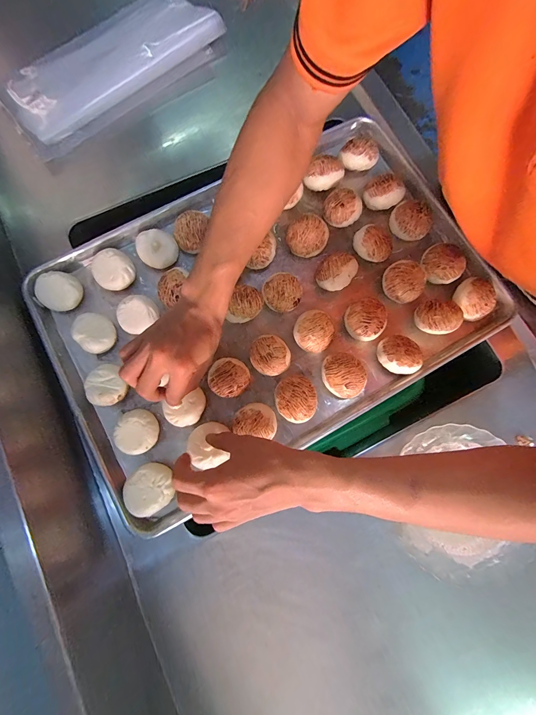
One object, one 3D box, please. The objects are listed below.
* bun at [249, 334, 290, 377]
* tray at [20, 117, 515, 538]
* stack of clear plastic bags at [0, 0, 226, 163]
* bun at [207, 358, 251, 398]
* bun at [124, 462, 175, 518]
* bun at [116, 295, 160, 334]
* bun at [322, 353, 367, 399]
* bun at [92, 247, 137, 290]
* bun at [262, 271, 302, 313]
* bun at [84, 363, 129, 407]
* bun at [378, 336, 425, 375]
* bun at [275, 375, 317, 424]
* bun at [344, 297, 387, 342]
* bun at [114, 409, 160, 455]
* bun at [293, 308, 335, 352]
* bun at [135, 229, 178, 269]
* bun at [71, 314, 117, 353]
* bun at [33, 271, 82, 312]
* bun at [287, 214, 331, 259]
[{"bbox_3d":[0.002,-0.001,0.406,0.049,0.040,0.052,0,80,-1],"label":"bun"},{"bbox_3d":[0.007,-0.089,0.427,0.606,0.051,0.393,-30,82,-6],"label":"tray"},{"bbox_3d":[-0.263,-0.505,0.516,0.387,0.026,0.198,-37,82,-7],"label":"stack of clear plastic bags"},{"bbox_3d":[-0.052,0.028,0.402,0.053,0.035,0.049,0,80,-1],"label":"bun"},{"bbox_3d":[-0.145,0.162,0.375,0.053,0.039,0.055,0,80,-1],"label":"bun"},{"bbox_3d":[-0.183,-0.061,0.425,0.054,0.032,0.046,-36,82,-7],"label":"bun"},{"bbox_3d":[0.099,0.024,0.401,0.049,0.042,0.060,-26,81,-6],"label":"bun"},{"bbox_3d":[-0.220,-0.124,0.431,0.054,0.031,0.055,0,80,-1],"label":"bun"},{"bbox_3d":[0.020,-0.090,0.425,0.052,0.042,0.046,15,80,2],"label":"bun"},{"bbox_3d":[-0.211,0.039,0.398,0.046,0.035,0.051,-29,82,-6],"label":"bun"},{"bbox_3d":[0.177,-0.002,0.409,0.052,0.041,0.055,0,80,-1],"label":"bun"},{"bbox_3d":[0.037,0.055,0.395,0.053,0.041,0.061,-2,80,-1],"label":"bun"},{"bbox_3d":[0.134,-0.052,0.418,0.052,0.039,0.054,0,80,-1],"label":"bun"},{"bbox_3d":[-0.167,0.096,0.389,0.049,0.034,0.053,0,80,-1],"label":"bun"},{"bbox_3d":[0.062,-0.034,0.414,0.051,0.040,0.052,0,80,-1],"label":"bun"},{"bbox_3d":[-0.160,-0.158,0.435,0.056,0.037,0.052,0,80,-1],"label":"bun"},{"bbox_3d":[-0.236,-0.033,0.412,0.057,0.038,0.048,35,81,5],"label":"bun"},{"bbox_3d":[-0.294,-0.093,0.422,0.058,0.029,0.054,0,80,-1],"label":"bun"},{"bbox_3d":[0.058,-0.178,0.442,0.060,0.043,0.056,0,80,-1],"label":"bun"}]

